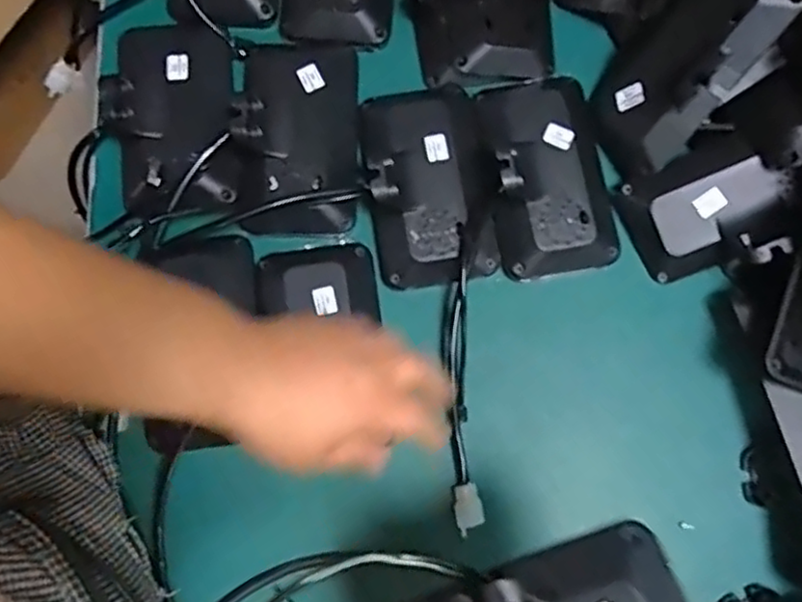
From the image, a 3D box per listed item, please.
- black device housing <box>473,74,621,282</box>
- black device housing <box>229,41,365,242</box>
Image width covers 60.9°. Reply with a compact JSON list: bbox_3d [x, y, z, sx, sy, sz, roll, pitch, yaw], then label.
[{"bbox_3d":[0.115,-0.103,0.525,0.093,0.035,0.161,-9,80,-2],"label":"black device housing"},{"bbox_3d":[-0.080,-0.134,0.531,0.092,0.034,0.158,-3,80,-1],"label":"black device housing"}]

